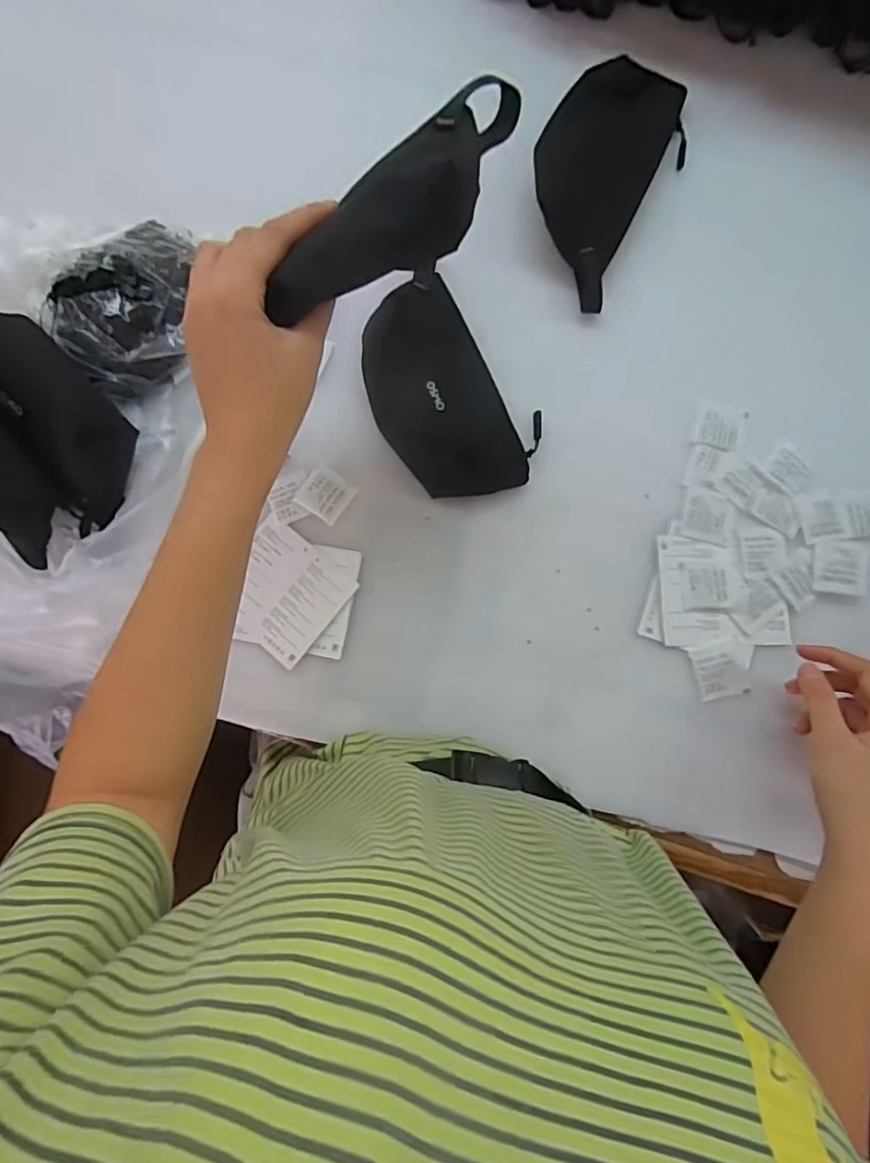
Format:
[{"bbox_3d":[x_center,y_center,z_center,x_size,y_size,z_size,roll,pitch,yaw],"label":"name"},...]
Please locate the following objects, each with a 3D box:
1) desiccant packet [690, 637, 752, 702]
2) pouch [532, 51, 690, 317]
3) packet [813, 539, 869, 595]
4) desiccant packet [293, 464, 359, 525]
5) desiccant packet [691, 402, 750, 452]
[{"bbox_3d":[0.226,0.070,0.457,0.041,0.004,0.041,-13,84,1],"label":"desiccant packet"},{"bbox_3d":[0.139,-0.342,0.483,0.104,0.032,0.193,31,86,4],"label":"pouch"},{"bbox_3d":[0.327,-0.012,0.467,0.039,0.011,0.044,6,85,2],"label":"packet"},{"bbox_3d":[-0.091,-0.073,0.485,0.038,0.004,0.038,34,87,5],"label":"desiccant packet"},{"bbox_3d":[0.237,-0.130,0.483,0.043,0.004,0.038,14,85,3],"label":"desiccant packet"}]

